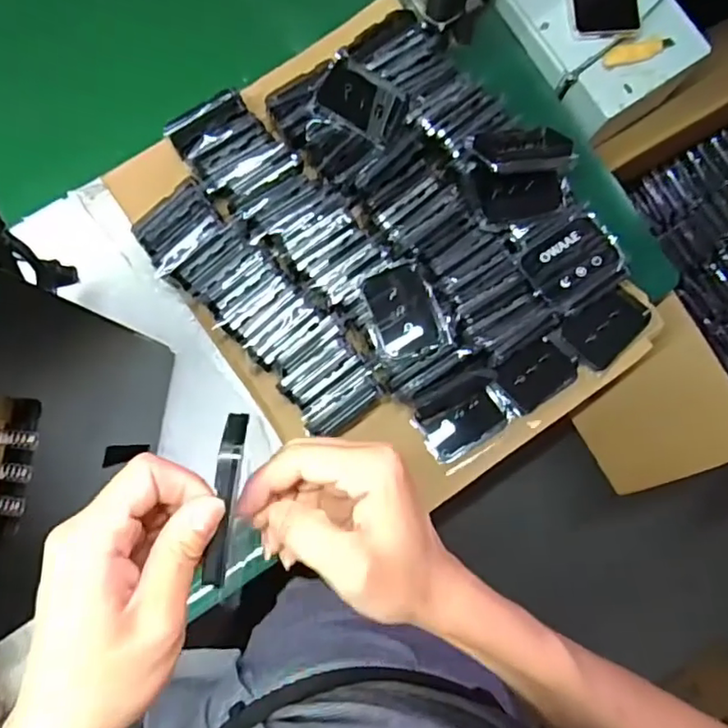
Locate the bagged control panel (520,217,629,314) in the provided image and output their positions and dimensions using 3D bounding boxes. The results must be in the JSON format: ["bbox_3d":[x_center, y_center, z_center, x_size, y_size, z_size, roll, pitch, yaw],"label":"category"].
[{"bbox_3d":[0.205,-0.095,0.573,0.088,0.021,0.072,-32,87,-6],"label":"bagged control panel"}]

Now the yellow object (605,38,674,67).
[{"bbox_3d":[0.313,-0.357,0.669,0.080,0.011,0.028,-15,86,-5],"label":"yellow object"}]

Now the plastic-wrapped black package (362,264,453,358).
[{"bbox_3d":[0.039,-0.051,0.568,0.069,0.013,0.085,-16,86,-5],"label":"plastic-wrapped black package"}]

